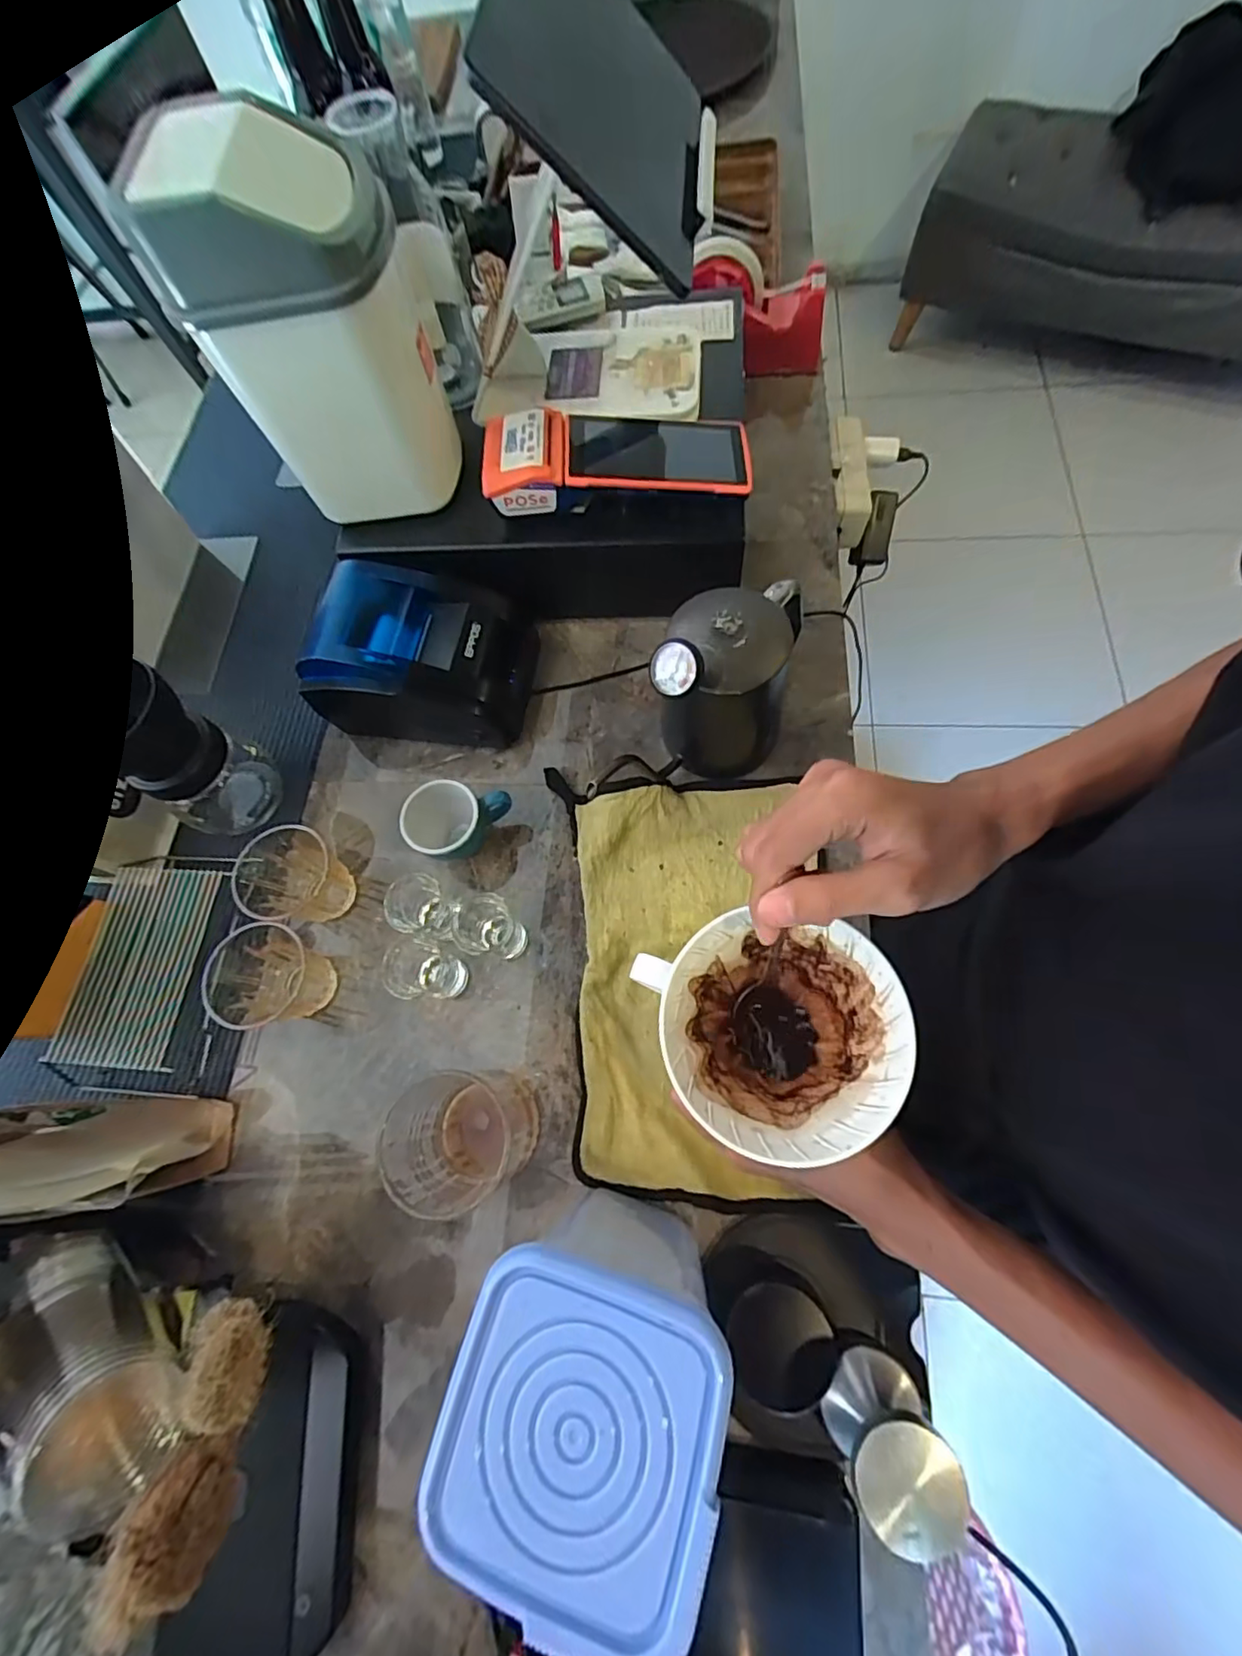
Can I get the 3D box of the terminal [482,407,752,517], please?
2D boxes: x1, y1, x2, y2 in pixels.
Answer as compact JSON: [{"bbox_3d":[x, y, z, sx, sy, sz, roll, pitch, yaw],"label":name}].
[{"bbox_3d":[-0.002,-0.316,0.502,0.219,0.051,0.095,-6,68,4],"label":"terminal"}]

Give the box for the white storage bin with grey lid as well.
[{"bbox_3d":[-0.211,-0.352,0.443,0.132,0.198,0.109,-8,68,3],"label":"white storage bin with grey lid"}]

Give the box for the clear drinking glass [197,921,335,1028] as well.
[{"bbox_3d":[-0.271,0.116,0.461,0.066,0.085,0.071,-3,69,5],"label":"clear drinking glass"}]

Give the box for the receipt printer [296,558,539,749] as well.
[{"bbox_3d":[-0.179,-0.157,0.535,0.178,0.099,0.132,1,69,8],"label":"receipt printer"}]

